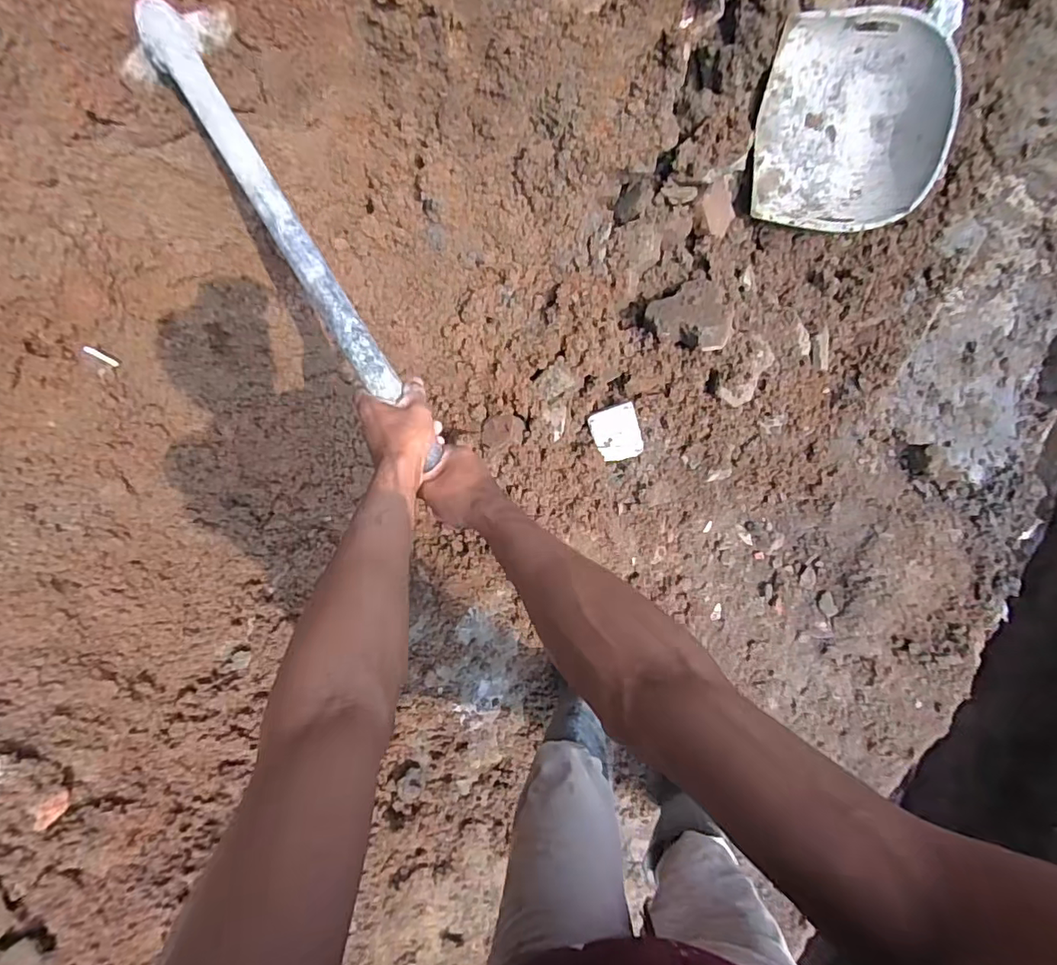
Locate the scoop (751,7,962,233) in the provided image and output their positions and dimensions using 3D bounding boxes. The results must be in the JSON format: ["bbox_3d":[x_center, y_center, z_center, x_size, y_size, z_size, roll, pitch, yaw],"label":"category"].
[{"bbox_3d":[0.646,-0.712,1.097,0.382,0.137,0.367,2,114,-4],"label":"scoop"}]

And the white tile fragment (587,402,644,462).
[{"bbox_3d":[0.182,-0.098,1.108,0.100,0.012,0.117,-19,113,-7],"label":"white tile fragment"}]

